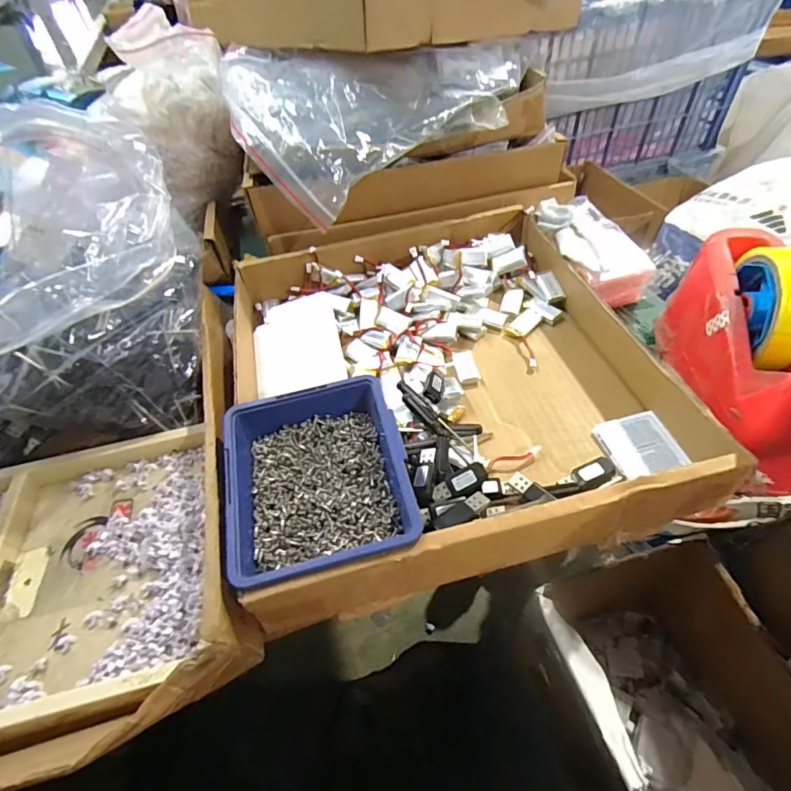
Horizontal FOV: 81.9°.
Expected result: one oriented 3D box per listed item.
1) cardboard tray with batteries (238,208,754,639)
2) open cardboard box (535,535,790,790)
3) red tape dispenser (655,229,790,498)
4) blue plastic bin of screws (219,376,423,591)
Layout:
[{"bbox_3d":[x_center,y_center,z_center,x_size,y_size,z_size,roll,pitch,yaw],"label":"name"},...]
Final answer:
[{"bbox_3d":[0.035,-0.032,0.424,0.347,0.059,0.379,-13,49,-6],"label":"cardboard tray with batteries"},{"bbox_3d":[0.412,0.477,0.659,0.325,0.293,0.476,-14,49,-6],"label":"open cardboard box"},{"bbox_3d":[0.268,-0.042,0.349,0.073,0.106,0.200,8,51,13],"label":"red tape dispenser"},{"bbox_3d":[-0.055,0.064,0.333,0.125,0.055,0.139,-14,49,-6],"label":"blue plastic bin of screws"}]

